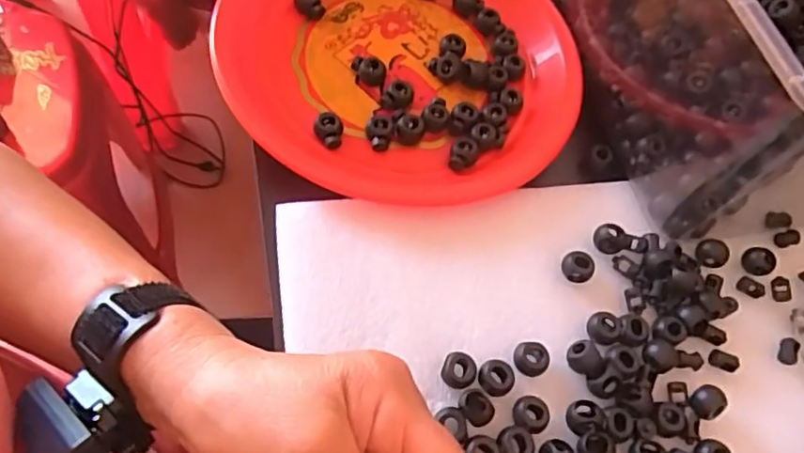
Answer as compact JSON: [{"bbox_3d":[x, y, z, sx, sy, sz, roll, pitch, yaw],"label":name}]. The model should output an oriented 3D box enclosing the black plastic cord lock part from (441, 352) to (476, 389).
[{"bbox_3d":[0.028,0.072,0.305,0.016,0.011,0.016,4,63,-8],"label":"black plastic cord lock part"}]

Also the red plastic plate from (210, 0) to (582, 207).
[{"bbox_3d":[0.002,-0.114,0.390,0.221,0.031,0.220,4,63,-8],"label":"red plastic plate"}]

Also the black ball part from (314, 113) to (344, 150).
[{"bbox_3d":[-0.043,-0.056,0.364,0.016,0.014,0.018,-2,64,-11],"label":"black ball part"}]

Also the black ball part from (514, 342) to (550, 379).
[{"bbox_3d":[0.066,0.068,0.312,0.018,0.012,0.014,38,63,10],"label":"black ball part"}]

